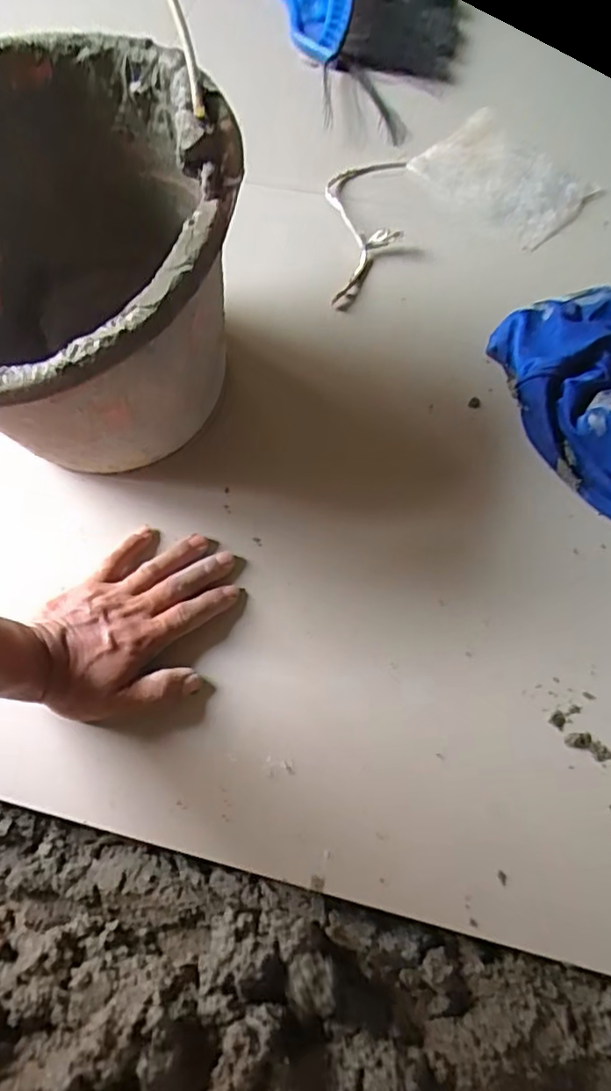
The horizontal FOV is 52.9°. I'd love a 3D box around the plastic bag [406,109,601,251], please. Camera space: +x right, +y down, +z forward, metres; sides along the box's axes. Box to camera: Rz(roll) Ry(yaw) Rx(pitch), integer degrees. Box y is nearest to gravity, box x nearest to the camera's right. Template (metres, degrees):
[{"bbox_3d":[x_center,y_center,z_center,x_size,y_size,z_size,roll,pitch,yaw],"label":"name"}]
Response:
[{"bbox_3d":[0.193,-0.362,0.607,0.107,0.012,0.150,-43,73,-12],"label":"plastic bag"}]

